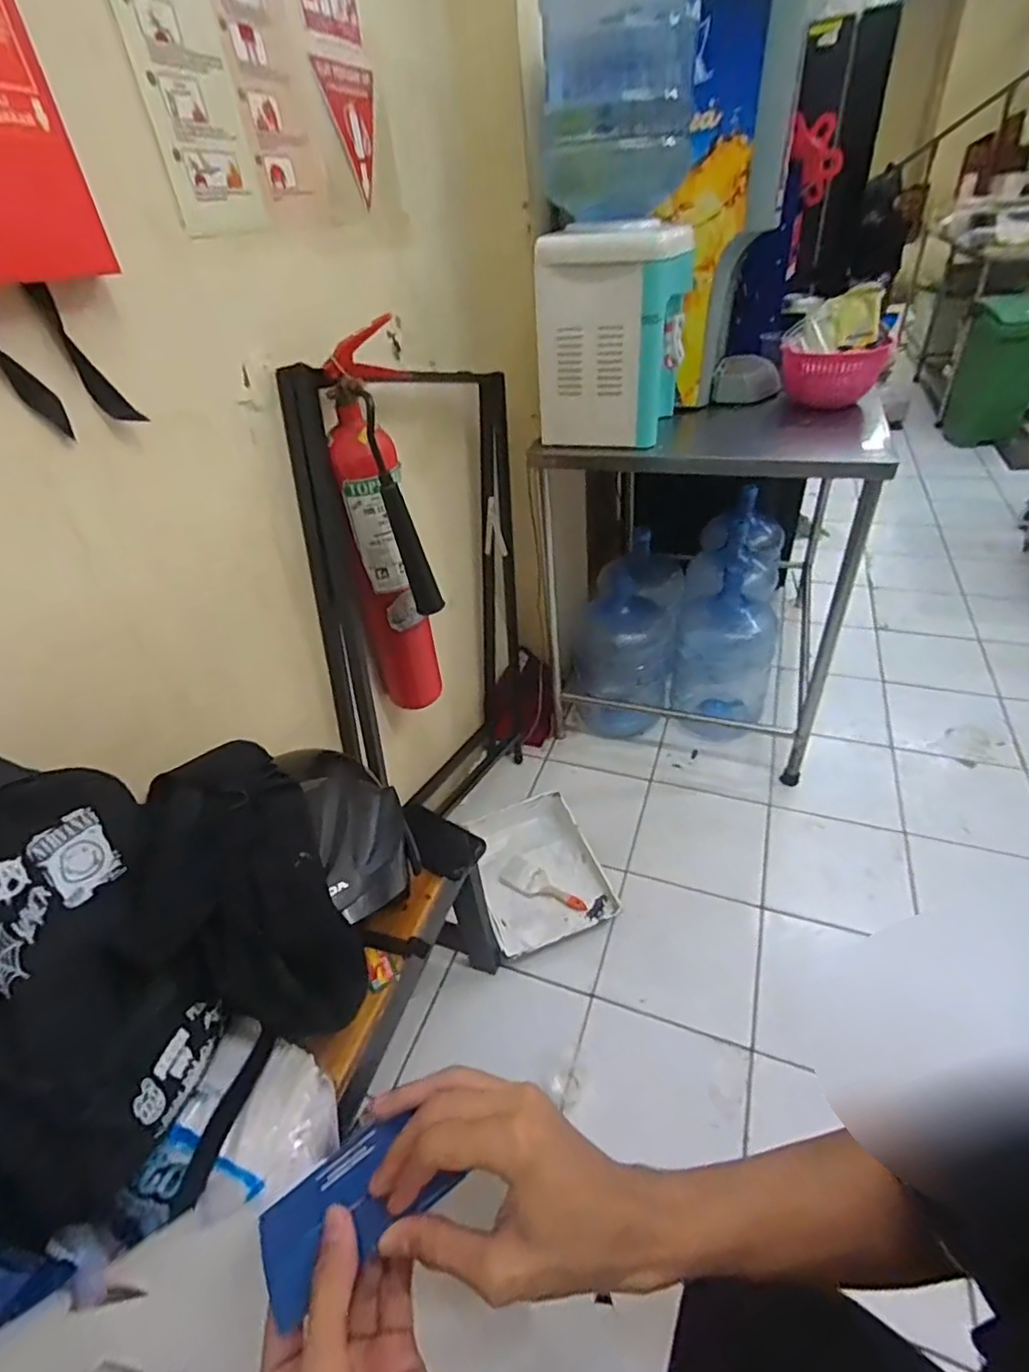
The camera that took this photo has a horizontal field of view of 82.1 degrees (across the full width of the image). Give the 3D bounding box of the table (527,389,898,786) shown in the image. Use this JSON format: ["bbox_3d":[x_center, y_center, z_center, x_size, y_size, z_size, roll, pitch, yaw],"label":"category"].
[{"bbox_3d":[0.503,-0.274,1.606,0.702,0.848,0.519,14,43,25],"label":"table"}]

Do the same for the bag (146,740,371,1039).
[{"bbox_3d":[-0.309,0.251,0.703,0.189,0.238,0.308,-27,42,-23],"label":"bag"}]

